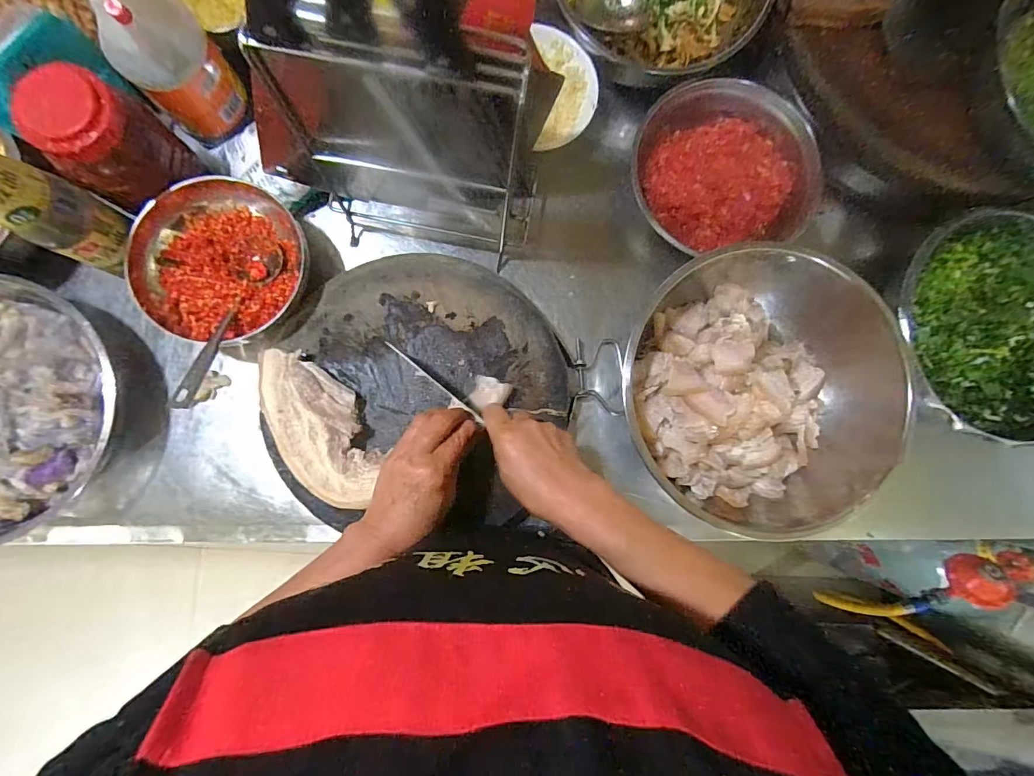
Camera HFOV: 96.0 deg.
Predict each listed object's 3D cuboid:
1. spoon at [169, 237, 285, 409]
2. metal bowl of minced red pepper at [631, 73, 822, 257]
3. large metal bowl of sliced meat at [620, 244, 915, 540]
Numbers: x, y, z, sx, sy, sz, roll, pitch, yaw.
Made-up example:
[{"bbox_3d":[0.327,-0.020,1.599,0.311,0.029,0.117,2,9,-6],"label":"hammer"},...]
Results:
[{"bbox_3d":[-0.290,-0.073,0.477,0.052,0.021,0.205,5,60,-3],"label":"spoon"},{"bbox_3d":[0.232,-0.263,0.546,0.201,0.058,0.200,0,86,-4],"label":"metal bowl of minced red pepper"},{"bbox_3d":[0.255,-0.009,0.504,0.284,0.096,0.289,0,86,-4],"label":"large metal bowl of sliced meat"}]

